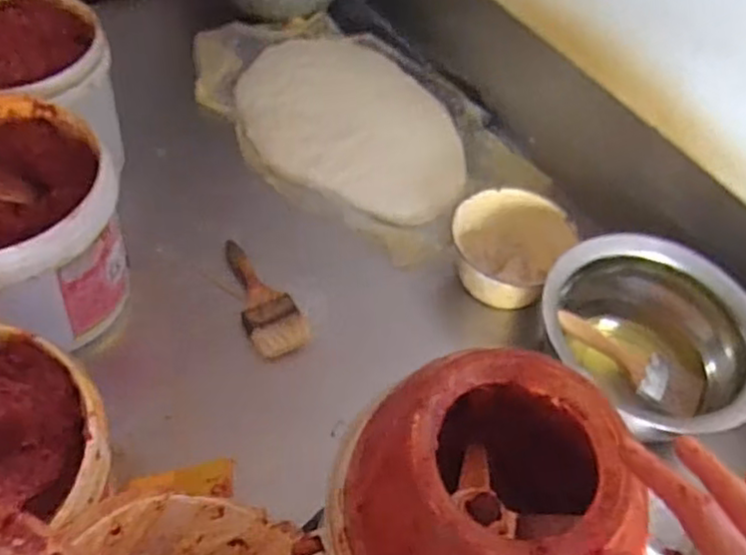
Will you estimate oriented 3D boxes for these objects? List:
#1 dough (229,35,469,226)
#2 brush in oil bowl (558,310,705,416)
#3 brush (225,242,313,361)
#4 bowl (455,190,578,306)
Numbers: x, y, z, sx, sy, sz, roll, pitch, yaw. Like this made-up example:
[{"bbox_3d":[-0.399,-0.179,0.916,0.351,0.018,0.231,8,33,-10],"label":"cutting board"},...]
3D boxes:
[{"bbox_3d":[-0.038,-0.254,1.097,0.303,0.036,0.462,-24,58,-22],"label":"dough"},{"bbox_3d":[0.309,0.103,0.807,0.194,0.019,0.068,32,54,1],"label":"brush in oil bowl"},{"bbox_3d":[-0.145,0.020,0.876,0.073,0.027,0.195,-17,56,-18],"label":"brush"},{"bbox_3d":[0.173,-0.034,0.909,0.156,0.095,0.151,29,55,16],"label":"bowl"}]

